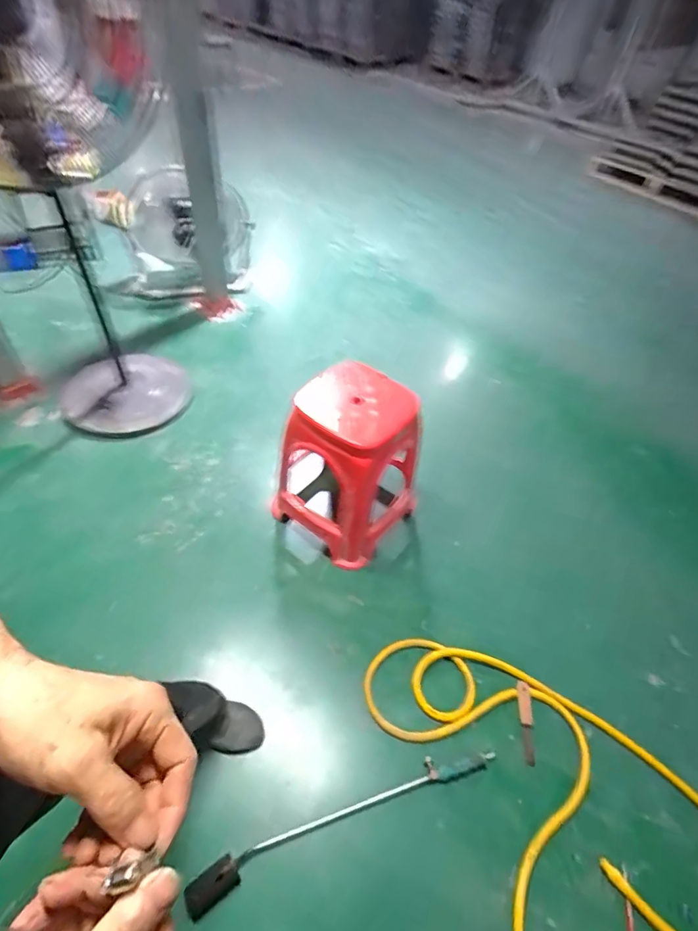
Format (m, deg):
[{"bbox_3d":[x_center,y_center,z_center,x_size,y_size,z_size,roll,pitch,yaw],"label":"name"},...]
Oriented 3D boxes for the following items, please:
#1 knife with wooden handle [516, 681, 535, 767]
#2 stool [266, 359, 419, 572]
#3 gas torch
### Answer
[{"bbox_3d":[0.433,0.624,1.154,0.033,0.012,0.178,7,49,0],"label":"knife with wooden handle"},{"bbox_3d":[-0.001,0.002,1.361,0.300,0.453,0.332,32,53,20],"label":"stool"},{"bbox_3d":[0.007,0.737,0.997,0.675,0.050,0.063,-14,52,-18],"label":"gas torch"}]

